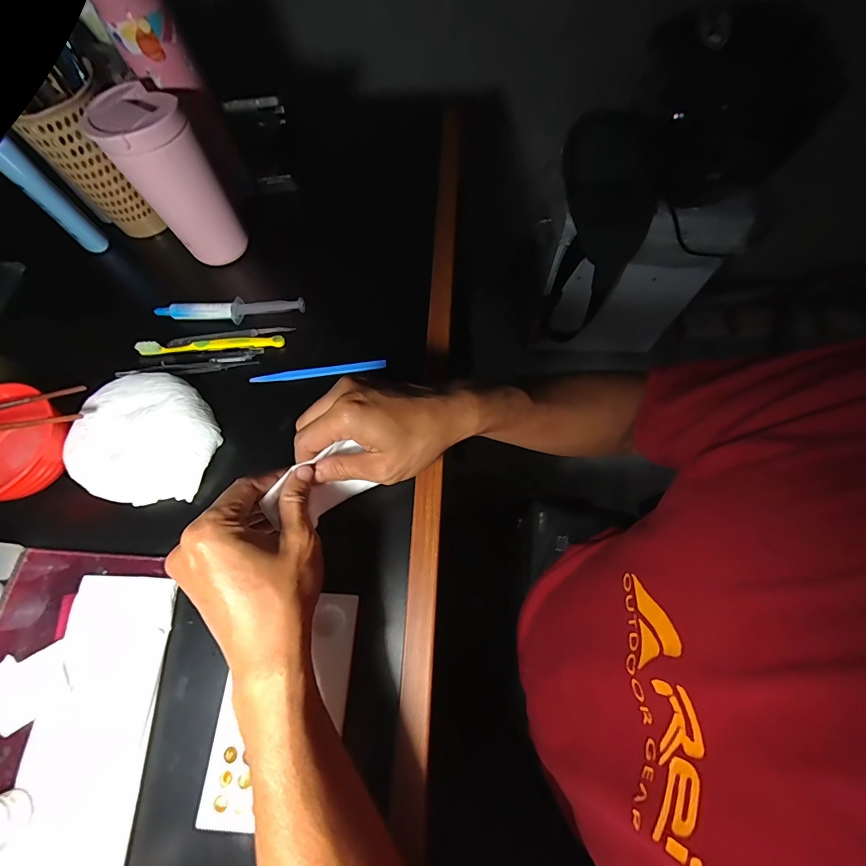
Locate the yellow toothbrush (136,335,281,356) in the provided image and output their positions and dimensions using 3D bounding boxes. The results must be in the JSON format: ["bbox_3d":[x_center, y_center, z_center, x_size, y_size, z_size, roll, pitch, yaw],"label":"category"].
[{"bbox_3d":[-0.239,-0.096,0.418,0.154,0.008,0.015,-2,67,0],"label":"yellow toothbrush"}]

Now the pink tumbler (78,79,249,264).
[{"bbox_3d":[-0.264,-0.257,0.408,0.077,0.146,0.076,0,67,1],"label":"pink tumbler"}]

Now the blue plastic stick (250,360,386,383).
[{"bbox_3d":[-0.119,-0.063,0.406,0.140,0.007,0.013,-6,67,-1],"label":"blue plastic stick"}]

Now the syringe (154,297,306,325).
[{"bbox_3d":[-0.223,-0.135,0.427,0.168,0.014,0.022,-1,67,1],"label":"syringe"}]

